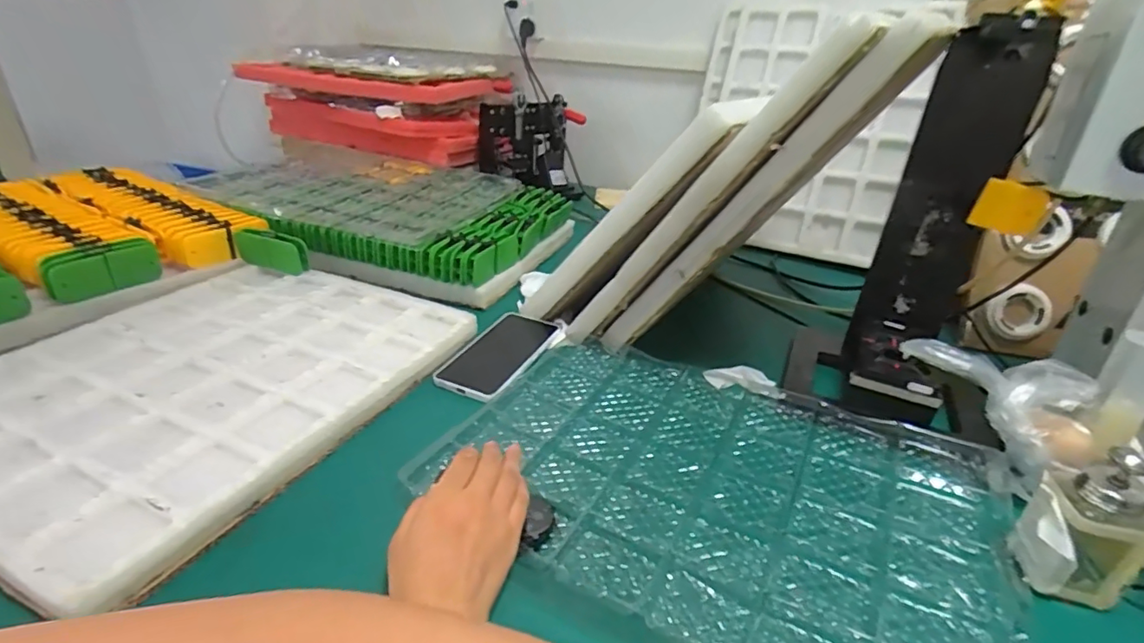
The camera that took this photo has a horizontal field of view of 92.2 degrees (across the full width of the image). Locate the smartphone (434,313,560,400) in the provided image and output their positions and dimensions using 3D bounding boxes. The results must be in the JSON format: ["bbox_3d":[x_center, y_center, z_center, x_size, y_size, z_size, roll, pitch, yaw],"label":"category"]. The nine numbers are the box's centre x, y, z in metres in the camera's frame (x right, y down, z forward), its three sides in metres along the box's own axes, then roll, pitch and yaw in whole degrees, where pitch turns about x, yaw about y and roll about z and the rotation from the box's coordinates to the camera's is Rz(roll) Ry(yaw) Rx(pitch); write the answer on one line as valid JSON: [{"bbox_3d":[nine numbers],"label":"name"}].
[{"bbox_3d":[-0.081,0.036,0.640,0.085,0.014,0.166,12,30,20],"label":"smartphone"}]

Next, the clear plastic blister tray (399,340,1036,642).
[{"bbox_3d":[0.120,0.137,0.471,0.430,0.024,0.304,16,31,26],"label":"clear plastic blister tray"}]

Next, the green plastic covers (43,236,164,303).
[{"bbox_3d":[-0.555,-0.064,0.654,0.045,0.051,0.114,19,33,30],"label":"green plastic covers"}]

